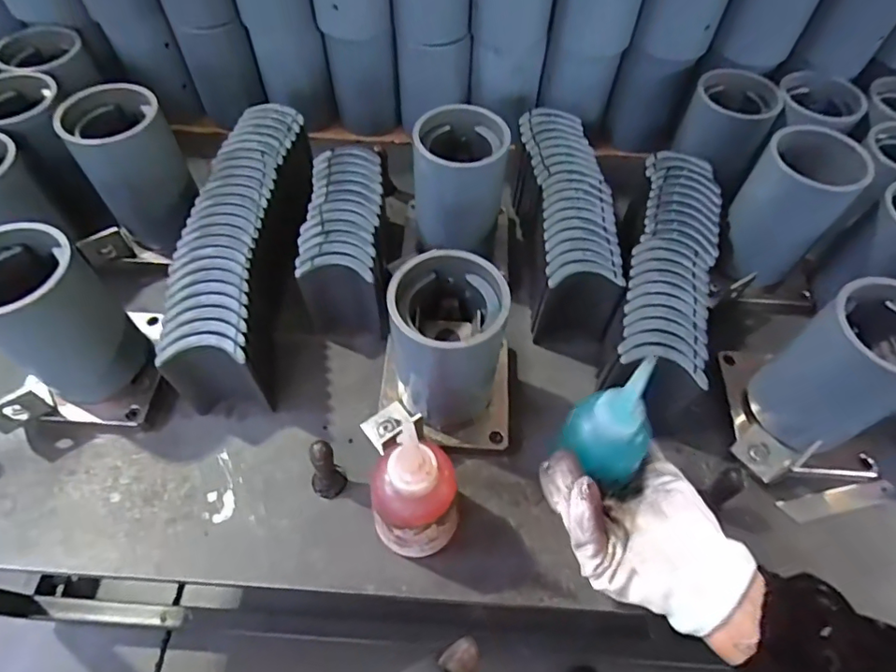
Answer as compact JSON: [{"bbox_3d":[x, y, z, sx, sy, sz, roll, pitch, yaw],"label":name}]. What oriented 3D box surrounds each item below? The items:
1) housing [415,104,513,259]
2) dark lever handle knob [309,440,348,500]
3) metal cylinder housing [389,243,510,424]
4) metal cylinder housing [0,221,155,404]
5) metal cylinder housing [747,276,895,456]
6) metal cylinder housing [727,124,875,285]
[{"bbox_3d":[0.011,-0.139,0.496,0.075,0.120,0.074,12,59,6],"label":"housing"},{"bbox_3d":[-0.094,0.103,0.408,0.026,0.061,0.022,-37,66,-21],"label":"dark lever handle knob"},{"bbox_3d":[0.001,0.006,0.414,0.079,0.132,0.088,7,59,3],"label":"metal cylinder housing"},{"bbox_3d":[-0.303,-0.009,0.421,0.084,0.145,0.079,-39,67,-22],"label":"metal cylinder housing"},{"bbox_3d":[0.299,0.029,0.409,0.080,0.128,0.086,-28,63,-17],"label":"metal cylinder housing"},{"bbox_3d":[0.308,-0.120,0.492,0.078,0.116,0.078,38,65,20],"label":"metal cylinder housing"}]

